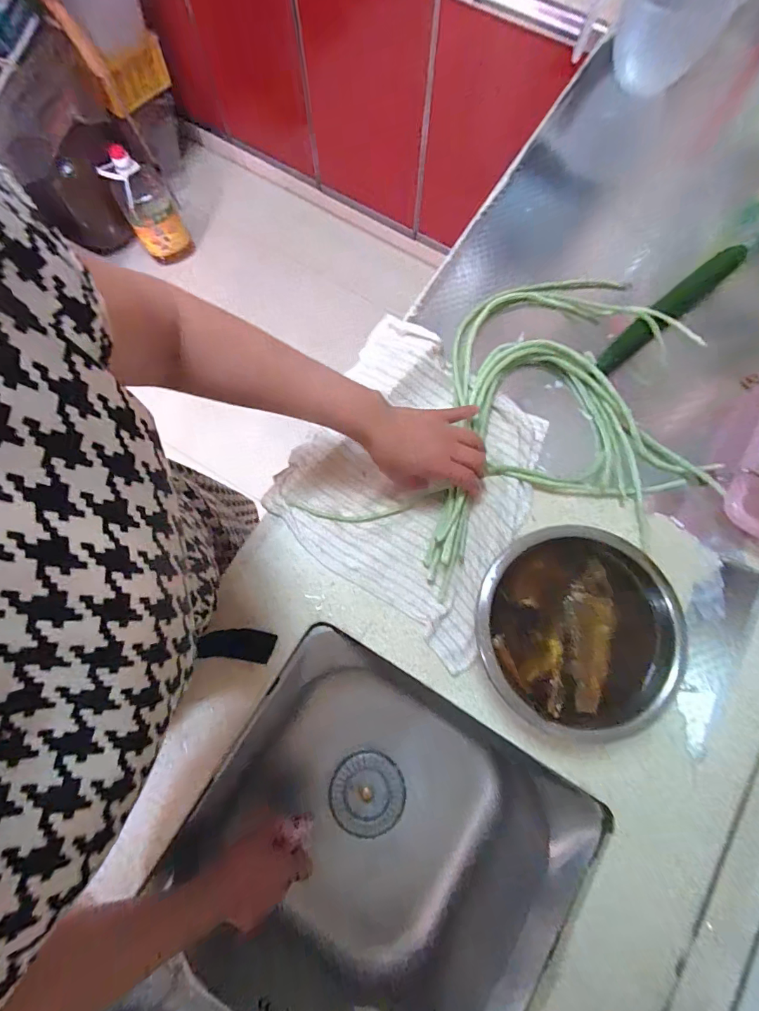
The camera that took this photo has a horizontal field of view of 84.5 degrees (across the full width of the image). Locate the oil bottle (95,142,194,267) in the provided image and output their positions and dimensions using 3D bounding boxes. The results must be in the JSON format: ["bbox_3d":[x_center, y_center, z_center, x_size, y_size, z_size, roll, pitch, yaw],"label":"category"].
[{"bbox_3d":[-0.722,-0.932,1.306,0.151,0.285,0.149,-28,79,-6],"label":"oil bottle"}]

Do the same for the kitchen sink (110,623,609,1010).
[{"bbox_3d":[-0.106,0.563,0.488,0.359,0.241,0.736,32,80,7],"label":"kitchen sink"}]

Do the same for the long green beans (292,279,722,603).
[{"bbox_3d":[0.195,-0.073,0.498,0.336,0.041,0.458,41,81,8],"label":"long green beans"}]

